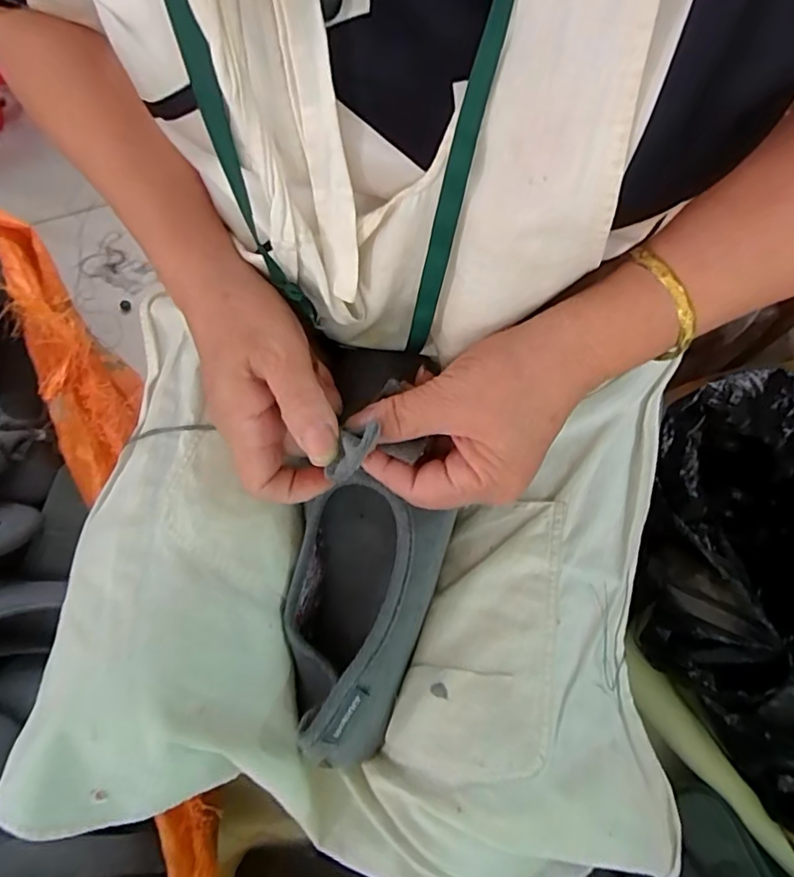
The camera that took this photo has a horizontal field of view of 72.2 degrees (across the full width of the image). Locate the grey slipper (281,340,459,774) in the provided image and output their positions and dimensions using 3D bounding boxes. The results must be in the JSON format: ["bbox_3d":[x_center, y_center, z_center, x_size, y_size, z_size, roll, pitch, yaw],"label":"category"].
[{"bbox_3d":[-0.017,0.066,0.305,0.084,0.087,0.234,6,90,3],"label":"grey slipper"}]

